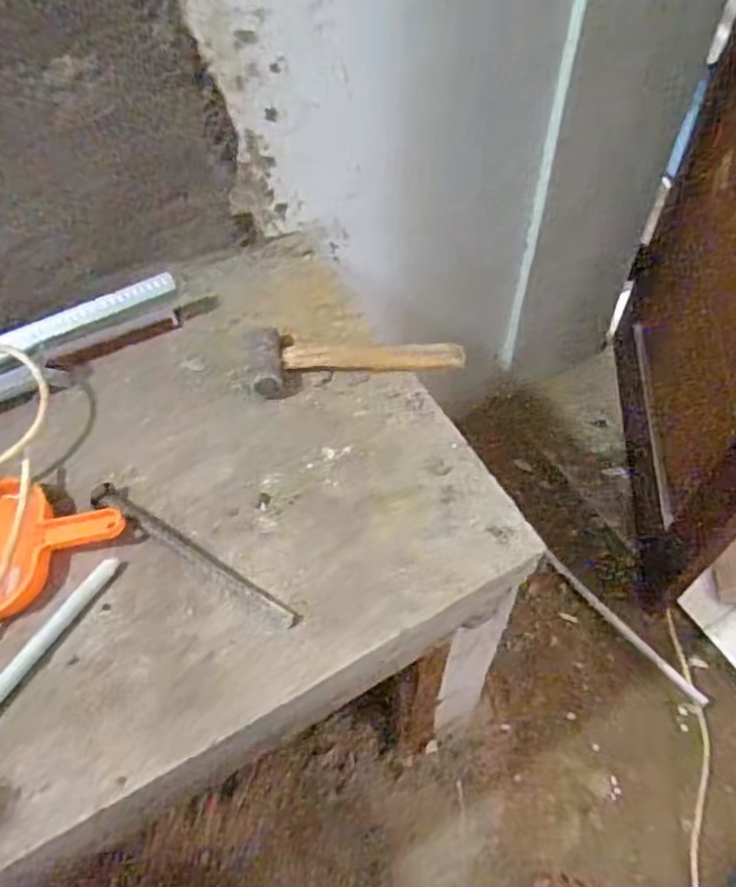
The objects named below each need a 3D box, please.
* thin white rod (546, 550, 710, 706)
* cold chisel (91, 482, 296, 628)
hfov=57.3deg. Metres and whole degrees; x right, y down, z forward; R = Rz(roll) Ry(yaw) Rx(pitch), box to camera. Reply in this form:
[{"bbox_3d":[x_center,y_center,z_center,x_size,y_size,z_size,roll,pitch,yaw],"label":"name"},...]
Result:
[{"bbox_3d":[0.498,0.357,1.332,0.023,0.011,0.390,-34,61,-20],"label":"thin white rod"},{"bbox_3d":[-0.185,0.113,0.691,0.262,0.017,0.025,28,60,20],"label":"cold chisel"}]

